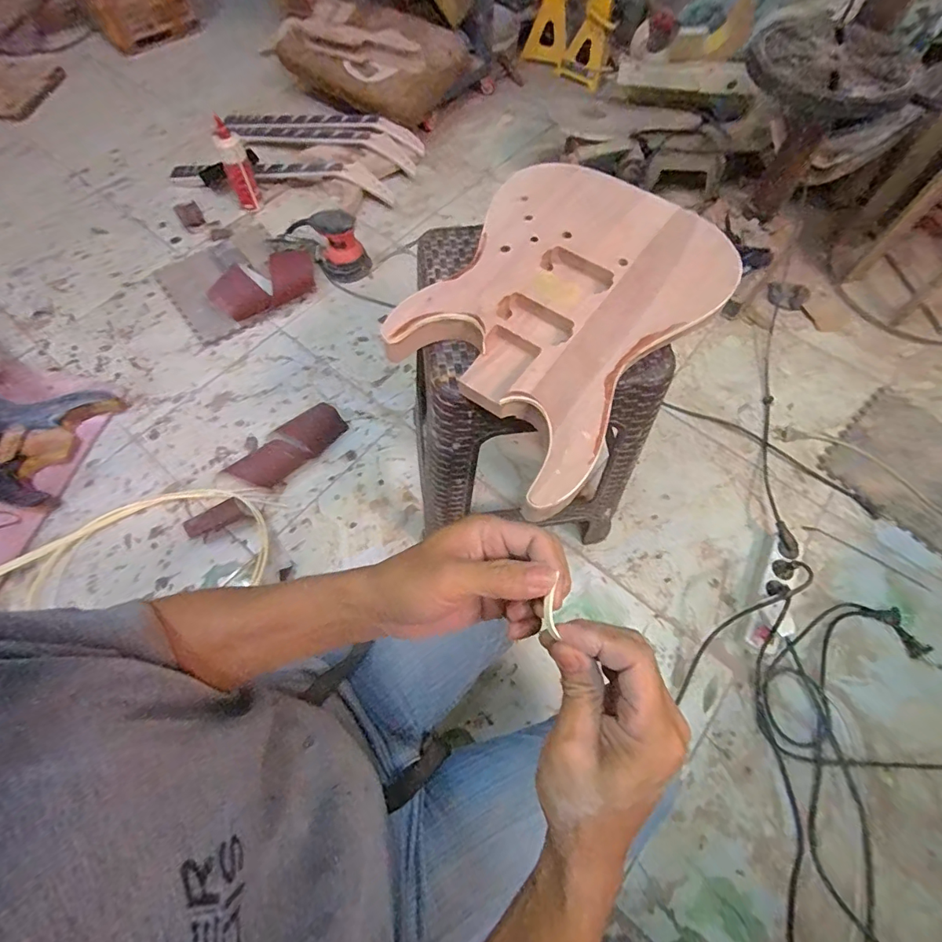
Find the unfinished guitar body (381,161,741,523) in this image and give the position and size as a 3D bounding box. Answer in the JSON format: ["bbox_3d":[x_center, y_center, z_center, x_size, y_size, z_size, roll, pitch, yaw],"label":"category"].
[{"bbox_3d":[0.094,-0.191,0.533,0.302,0.037,0.421,37,68,16],"label":"unfinished guitar body"}]

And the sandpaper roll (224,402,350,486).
[{"bbox_3d":[-0.376,-0.046,0.983,0.244,0.055,0.076,-37,70,-18],"label":"sandpaper roll"}]

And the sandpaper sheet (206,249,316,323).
[{"bbox_3d":[-0.495,-0.450,1.140,0.248,0.039,0.128,-32,90,-17],"label":"sandpaper sheet"}]

